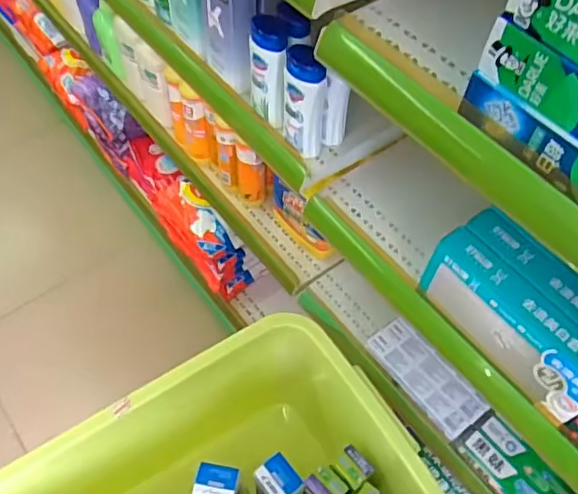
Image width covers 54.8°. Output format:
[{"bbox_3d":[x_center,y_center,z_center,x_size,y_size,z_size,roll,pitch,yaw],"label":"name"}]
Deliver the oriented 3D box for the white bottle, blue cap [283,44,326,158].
[{"bbox_3d":[0.022,-0.189,0.728,0.055,0.146,0.045,30,56,17],"label":"white bottle, blue cap"}]

